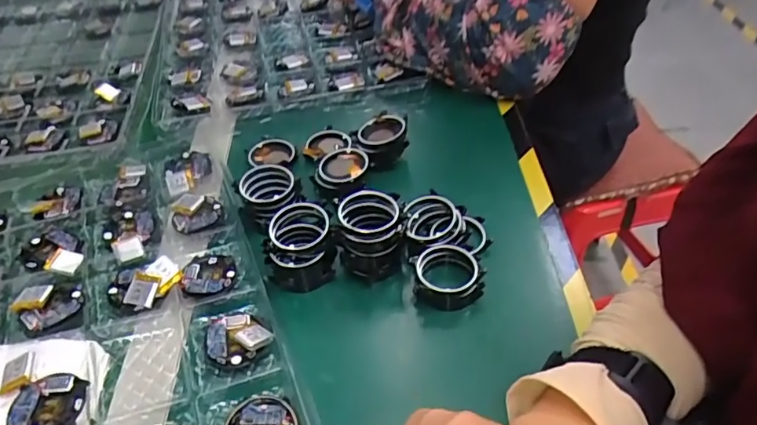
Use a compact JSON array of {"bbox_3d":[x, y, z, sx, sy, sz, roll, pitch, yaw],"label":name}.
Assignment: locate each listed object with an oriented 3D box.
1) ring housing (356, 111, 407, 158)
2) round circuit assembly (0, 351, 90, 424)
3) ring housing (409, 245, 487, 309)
[{"bbox_3d":[0.002,-0.074,0.526,0.045,0.032,0.051,-11,45,-7],"label":"ring housing"},{"bbox_3d":[-0.211,0.113,0.332,0.061,0.011,0.042,14,48,17],"label":"round circuit assembly"},{"bbox_3d":[0.051,0.047,0.410,0.051,0.024,0.045,-6,45,-3],"label":"ring housing"}]

